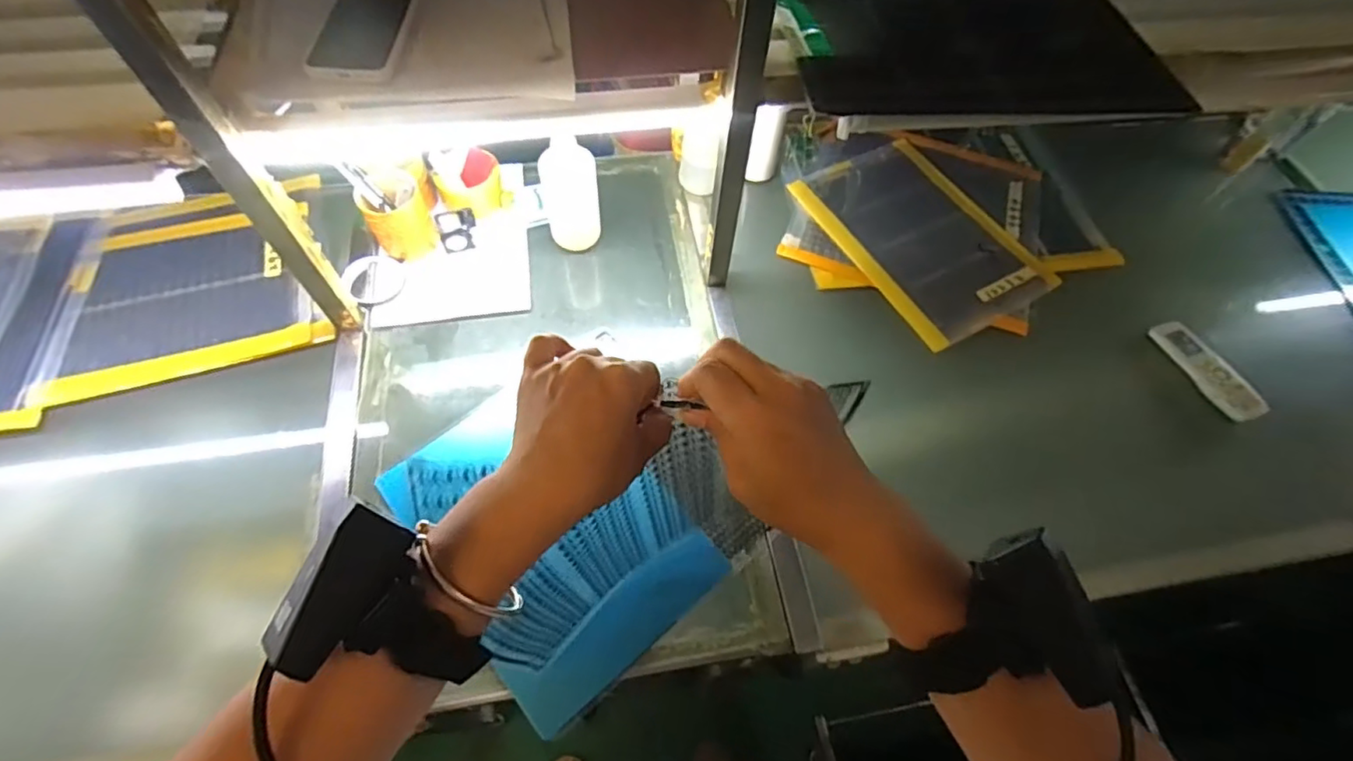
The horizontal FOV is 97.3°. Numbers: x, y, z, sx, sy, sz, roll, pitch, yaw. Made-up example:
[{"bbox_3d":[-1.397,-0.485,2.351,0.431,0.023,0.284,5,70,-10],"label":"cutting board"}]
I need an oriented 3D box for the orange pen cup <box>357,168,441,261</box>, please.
[{"bbox_3d":[-0.388,-0.232,0.837,0.080,0.098,0.082,1,60,-2],"label":"orange pen cup"}]

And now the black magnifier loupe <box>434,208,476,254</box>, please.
[{"bbox_3d":[-0.320,-0.221,0.873,0.055,0.035,0.055,-16,63,-12],"label":"black magnifier loupe"}]

